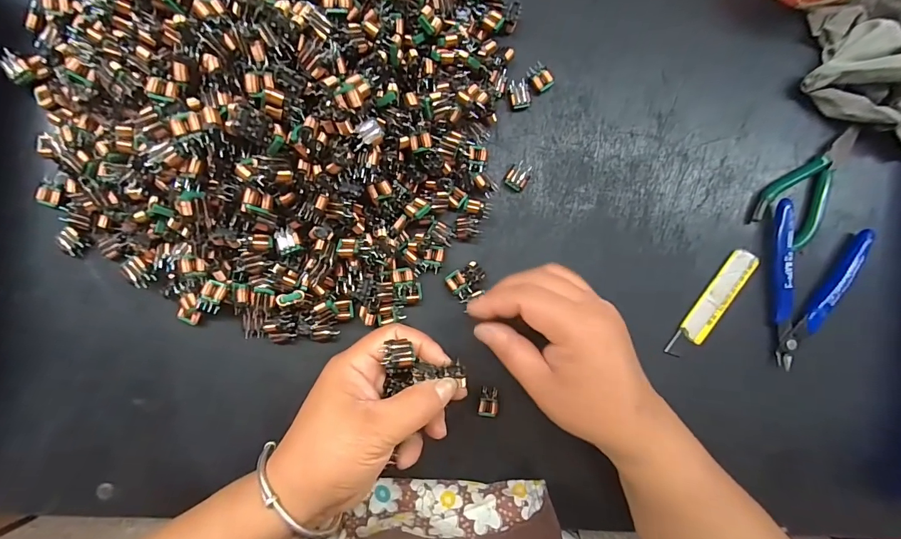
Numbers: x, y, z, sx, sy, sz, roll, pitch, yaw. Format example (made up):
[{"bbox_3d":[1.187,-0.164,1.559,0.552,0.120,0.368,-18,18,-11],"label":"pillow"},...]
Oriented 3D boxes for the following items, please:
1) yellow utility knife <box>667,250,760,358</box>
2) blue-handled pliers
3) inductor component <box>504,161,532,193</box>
[{"bbox_3d":[0.198,0.027,0.306,0.020,0.007,0.096,38,85,-4],"label":"yellow utility knife"},{"bbox_3d":[0.284,0.011,0.310,0.074,0.015,0.121,0,89,-6],"label":"blue-handled pliers"},{"bbox_3d":[0.050,-0.068,0.298,0.016,0.010,0.018,32,86,-4],"label":"inductor component"}]

